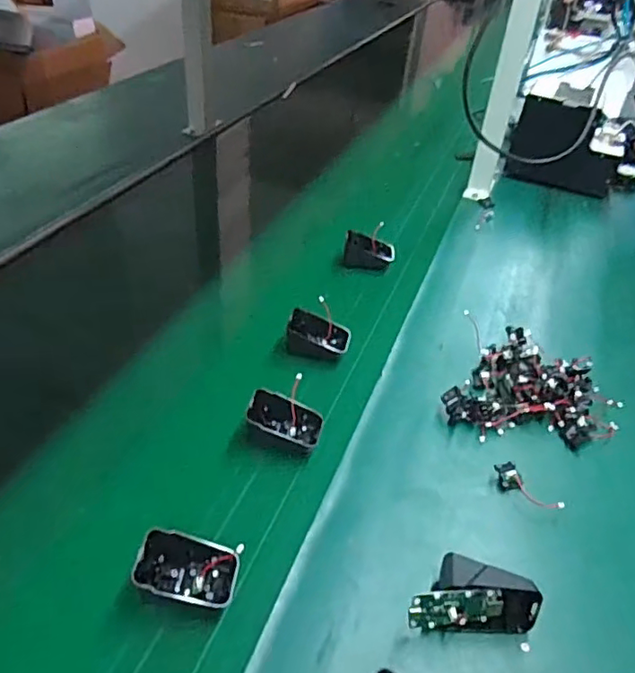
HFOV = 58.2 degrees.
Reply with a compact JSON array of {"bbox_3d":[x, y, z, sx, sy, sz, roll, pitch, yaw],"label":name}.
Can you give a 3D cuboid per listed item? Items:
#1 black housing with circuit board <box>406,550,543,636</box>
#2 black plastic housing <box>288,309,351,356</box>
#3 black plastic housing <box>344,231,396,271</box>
[{"bbox_3d":[0.107,0.179,0.403,0.089,0.043,0.040,3,39,-5],"label":"black housing with circuit board"},{"bbox_3d":[0.001,-0.001,0.624,0.067,0.033,0.042,9,39,3],"label":"black plastic housing"},{"bbox_3d":[0.072,-0.119,0.781,0.067,0.039,0.030,8,39,2],"label":"black plastic housing"}]

